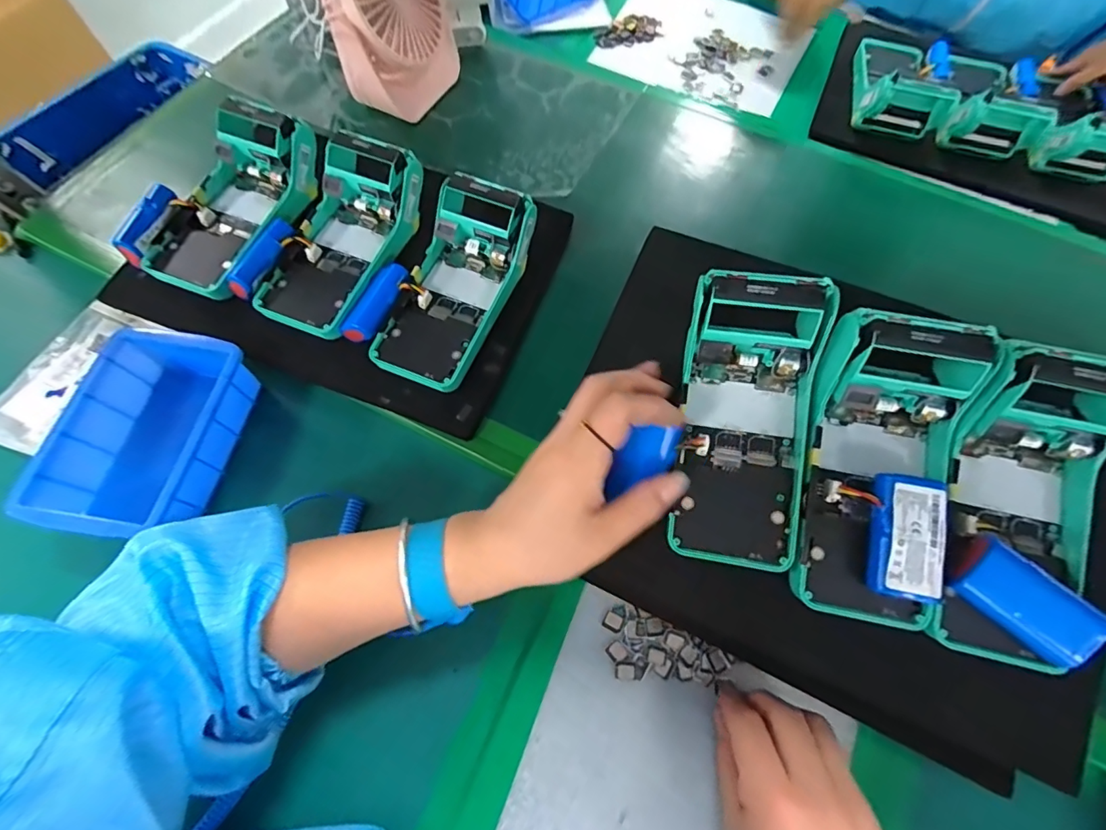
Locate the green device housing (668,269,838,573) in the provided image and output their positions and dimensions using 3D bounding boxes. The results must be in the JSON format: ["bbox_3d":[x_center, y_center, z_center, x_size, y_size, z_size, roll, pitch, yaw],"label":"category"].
[{"bbox_3d":[0.117,0.003,0.292,0.078,0.055,0.169,5,94,-1],"label":"green device housing"}]

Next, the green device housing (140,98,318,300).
[{"bbox_3d":[-0.274,-0.183,0.414,0.085,0.060,0.173,25,81,8],"label":"green device housing"}]

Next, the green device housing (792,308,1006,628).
[{"bbox_3d":[0.186,0.030,0.277,0.080,0.050,0.165,15,94,3],"label":"green device housing"}]

